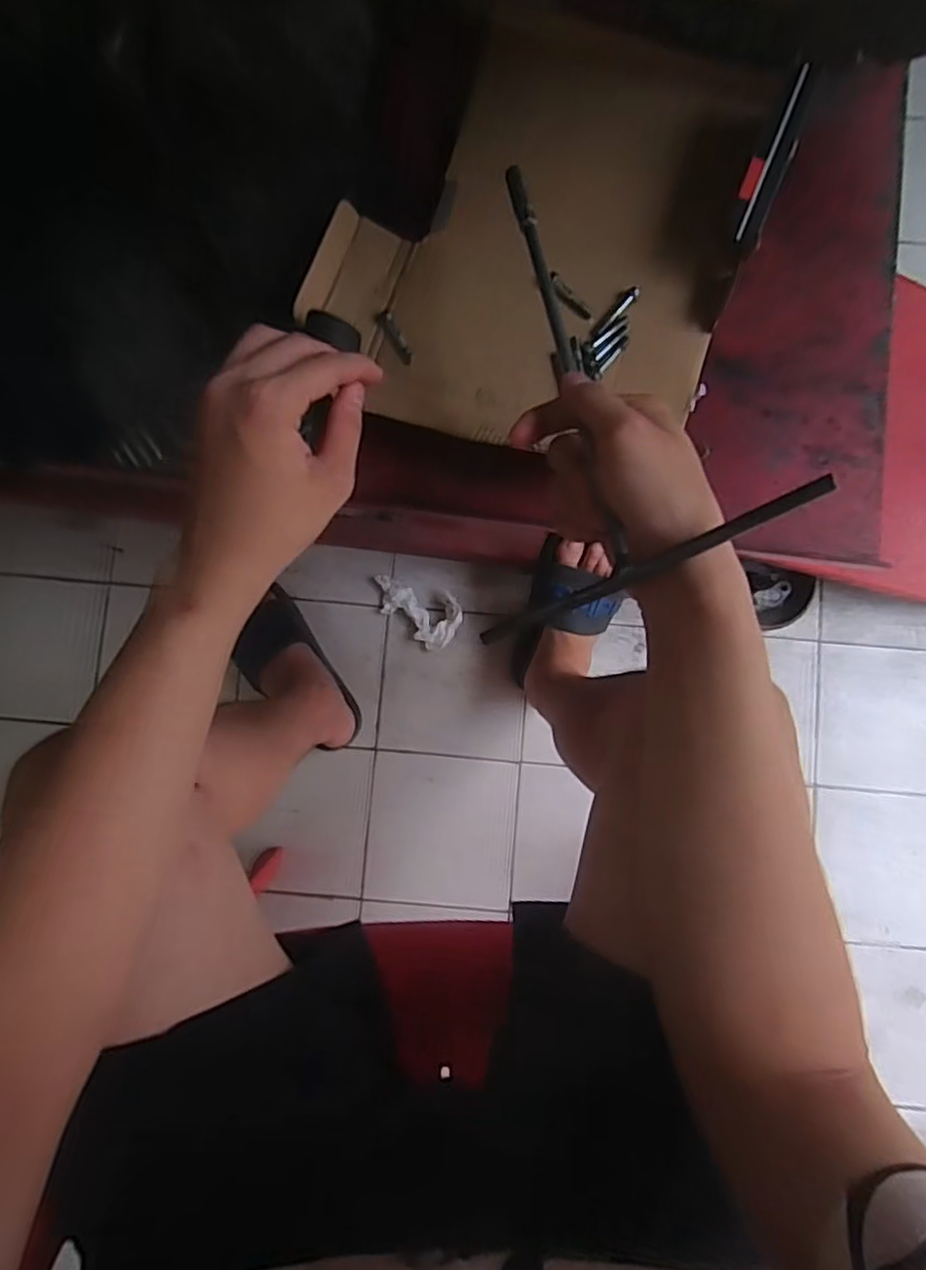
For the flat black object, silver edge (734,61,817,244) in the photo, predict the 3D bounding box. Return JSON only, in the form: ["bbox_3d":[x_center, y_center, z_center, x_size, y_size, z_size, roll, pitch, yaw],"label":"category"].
[{"bbox_3d":[0.195,-0.300,0.413,0.025,0.024,0.096,20,108,3],"label":"flat black object, silver edge"}]

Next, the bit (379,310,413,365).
[{"bbox_3d":[-0.045,-0.203,0.448,0.009,0.005,0.038,-31,85,-1],"label":"bit"}]

